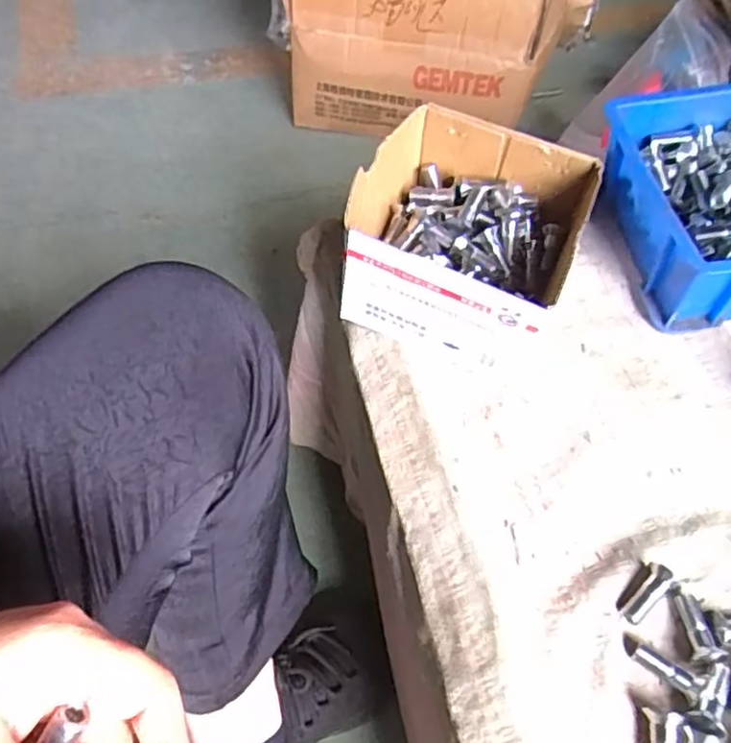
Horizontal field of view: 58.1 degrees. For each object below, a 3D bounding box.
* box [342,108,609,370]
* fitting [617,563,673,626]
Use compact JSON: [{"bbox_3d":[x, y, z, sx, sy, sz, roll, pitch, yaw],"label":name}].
[{"bbox_3d":[0.064,-0.090,0.448,0.135,0.084,0.145,20,58,11],"label":"box"},{"bbox_3d":[0.152,0.121,0.359,0.016,0.012,0.035,40,64,22],"label":"fitting"}]

